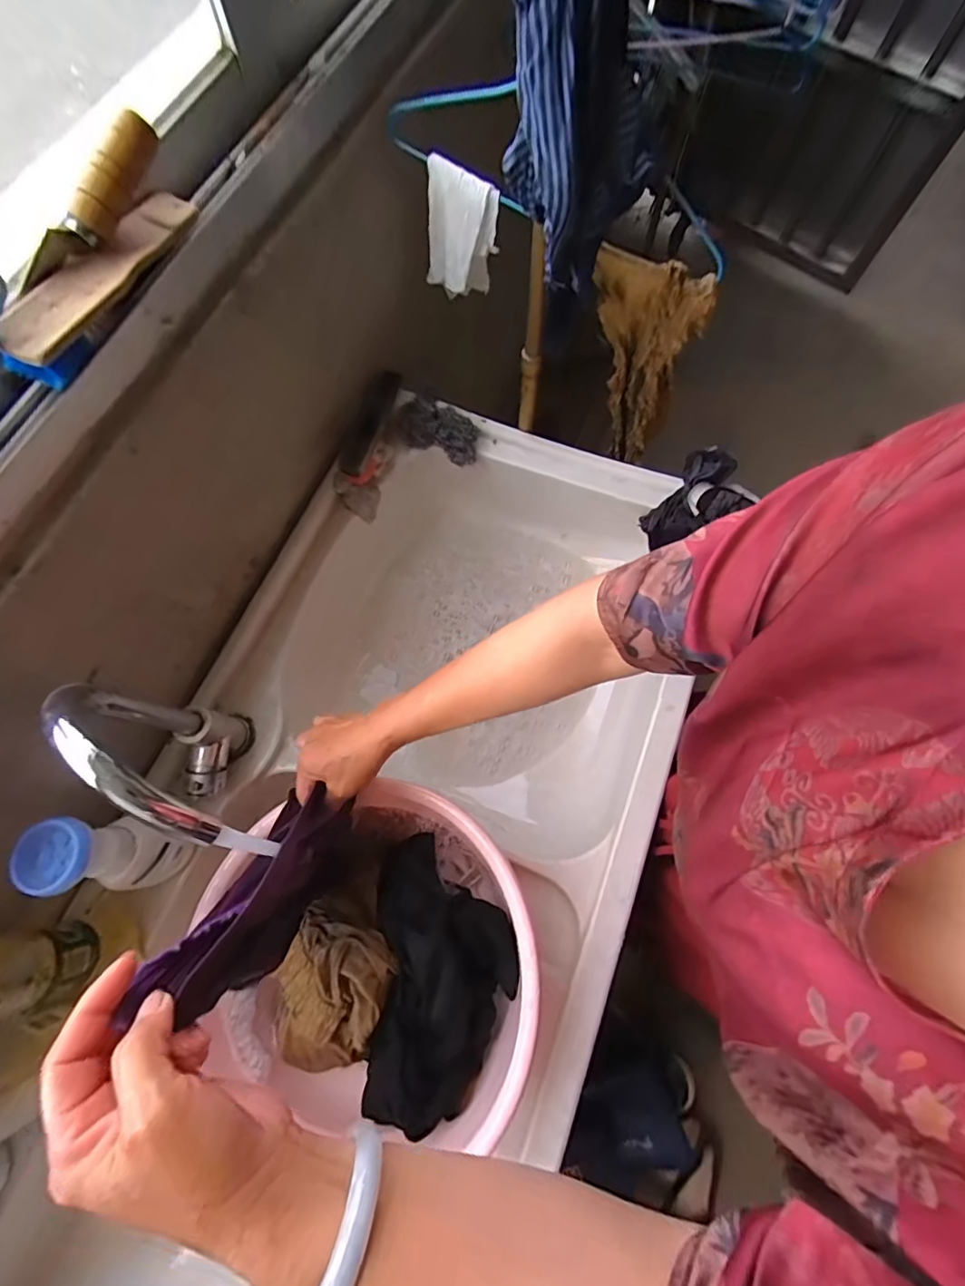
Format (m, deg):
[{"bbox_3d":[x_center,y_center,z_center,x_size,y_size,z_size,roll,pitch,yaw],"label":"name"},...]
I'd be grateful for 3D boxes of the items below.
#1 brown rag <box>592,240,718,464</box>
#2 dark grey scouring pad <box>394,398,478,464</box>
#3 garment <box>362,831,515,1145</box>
[{"bbox_3d":[0.216,-0.407,0.745,0.147,0.301,0.066,8,72,2],"label":"brown rag"},{"bbox_3d":[-0.066,-0.328,0.775,0.125,0.050,0.061,22,73,7],"label":"dark grey scouring pad"},{"bbox_3d":[-0.040,0.347,0.533,0.144,0.061,0.257,1,72,0],"label":"garment"}]

